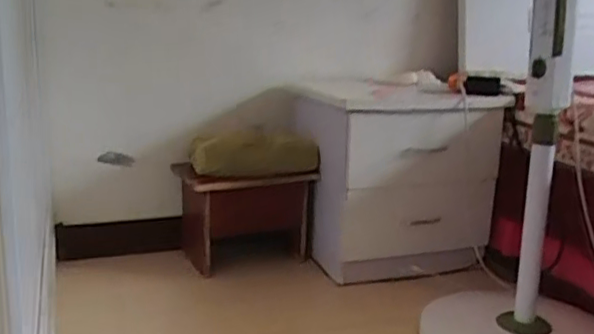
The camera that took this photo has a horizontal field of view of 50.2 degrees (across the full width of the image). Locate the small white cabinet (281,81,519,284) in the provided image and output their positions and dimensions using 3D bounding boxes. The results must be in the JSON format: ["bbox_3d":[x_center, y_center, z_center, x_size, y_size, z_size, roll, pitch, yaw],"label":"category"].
[{"bbox_3d":[0.275,0.050,1.651,0.432,0.482,0.224,-3,14,-19],"label":"small white cabinet"}]

